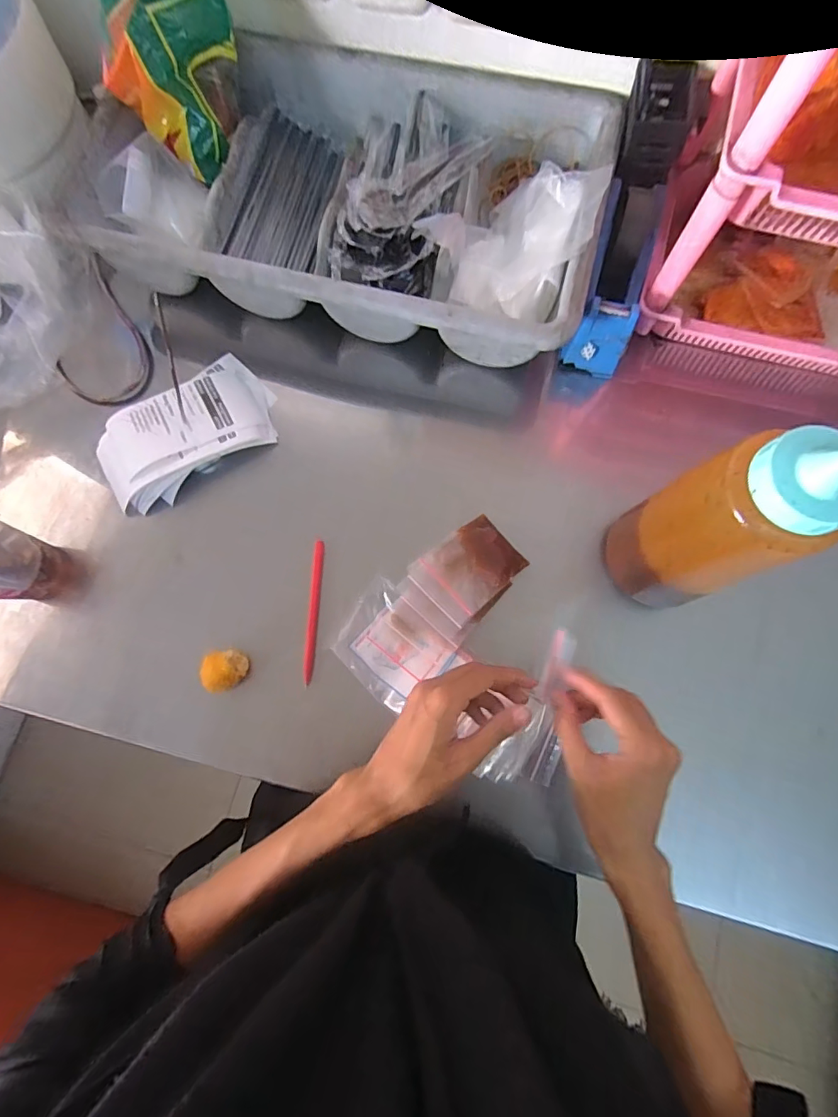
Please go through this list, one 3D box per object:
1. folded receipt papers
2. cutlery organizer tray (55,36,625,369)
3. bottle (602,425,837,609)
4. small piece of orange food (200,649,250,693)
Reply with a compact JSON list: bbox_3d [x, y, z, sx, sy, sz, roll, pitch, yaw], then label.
[{"bbox_3d":[-0.231,-0.126,0.488,0.176,0.031,0.104,-39,80,-6],"label":"folded receipt papers"},{"bbox_3d":[-0.069,-0.358,0.490,0.483,0.082,0.270,14,79,4],"label":"cutlery organizer tray"},{"bbox_3d":[0.223,-0.017,0.343,0.106,0.222,0.079,0,78,1],"label":"bottle"},{"bbox_3d":[-0.175,0.104,0.453,0.032,0.049,0.034,-11,78,-1],"label":"small piece of orange food"}]

